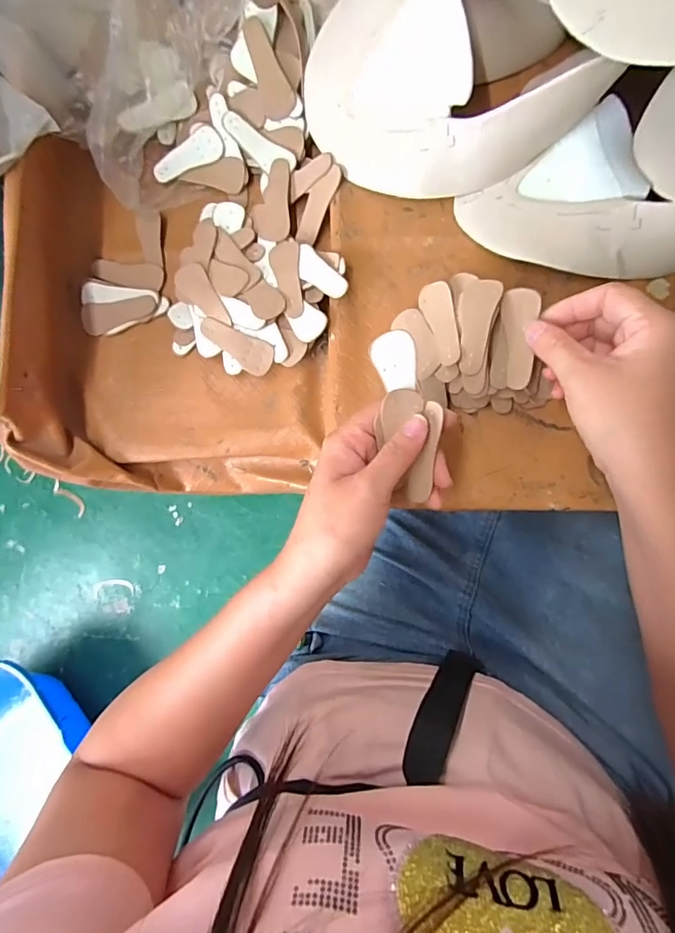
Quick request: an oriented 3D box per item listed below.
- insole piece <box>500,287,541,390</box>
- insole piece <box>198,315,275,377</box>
[{"bbox_3d":[0.113,-0.080,0.298,0.022,0.004,0.060,8,101,41],"label":"insole piece"},{"bbox_3d":[-0.076,-0.088,0.351,0.060,0.006,0.025,24,99,6],"label":"insole piece"}]

